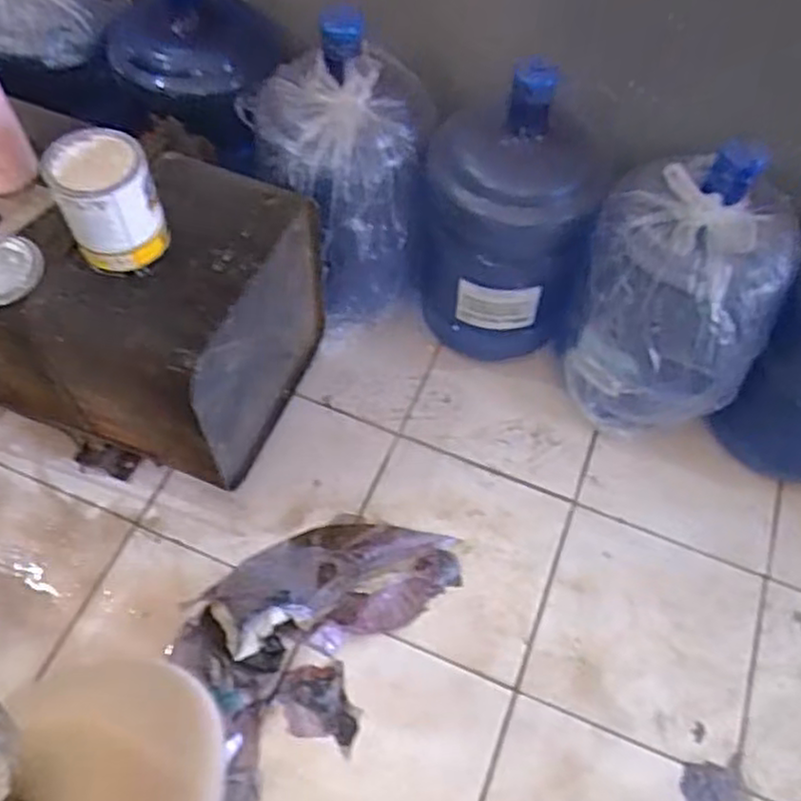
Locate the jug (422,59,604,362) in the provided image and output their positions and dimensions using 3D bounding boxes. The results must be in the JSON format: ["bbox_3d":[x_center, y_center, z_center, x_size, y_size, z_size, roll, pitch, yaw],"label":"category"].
[{"bbox_3d":[0.146,-0.284,1.116,0.247,0.442,0.281,3,59,-1],"label":"jug"}]

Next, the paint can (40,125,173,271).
[{"bbox_3d":[-0.318,-0.208,0.794,0.099,0.145,0.094,1,60,-2],"label":"paint can"}]

